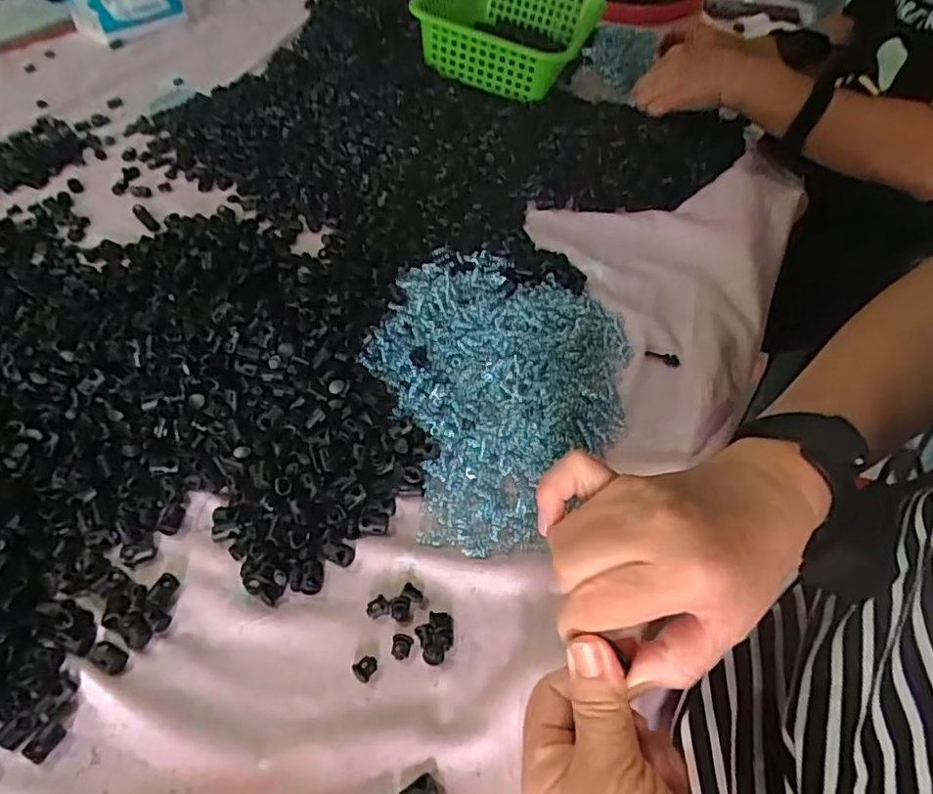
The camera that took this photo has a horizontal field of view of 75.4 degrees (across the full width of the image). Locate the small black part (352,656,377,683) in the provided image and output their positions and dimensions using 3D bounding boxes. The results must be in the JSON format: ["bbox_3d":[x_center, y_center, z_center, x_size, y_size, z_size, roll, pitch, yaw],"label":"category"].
[{"bbox_3d":[-0.062,0.164,0.367,0.012,0.005,0.015,30,56,22],"label":"small black part"}]

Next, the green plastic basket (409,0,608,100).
[{"bbox_3d":[0.065,-0.531,0.859,0.204,0.091,0.351,15,52,11],"label":"green plastic basket"}]

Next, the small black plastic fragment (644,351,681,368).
[{"bbox_3d":[0.174,-0.035,0.534,0.031,0.004,0.013,19,53,14],"label":"small black plastic fragment"}]

